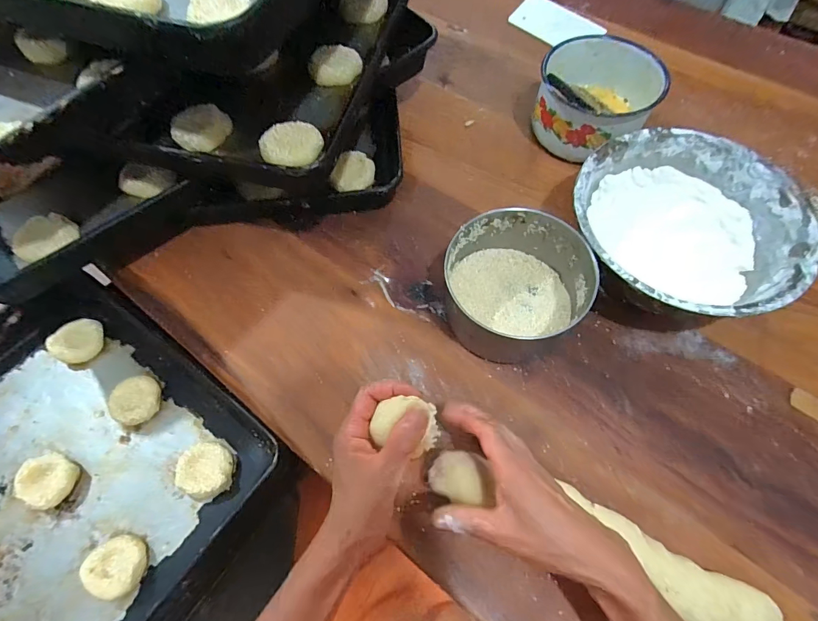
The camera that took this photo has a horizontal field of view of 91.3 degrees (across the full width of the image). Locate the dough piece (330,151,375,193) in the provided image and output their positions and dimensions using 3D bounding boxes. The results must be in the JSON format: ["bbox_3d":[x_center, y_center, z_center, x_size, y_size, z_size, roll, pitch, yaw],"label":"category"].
[{"bbox_3d":[-0.070,-0.176,0.520,0.049,0.021,0.065,12,65,8],"label":"dough piece"}]

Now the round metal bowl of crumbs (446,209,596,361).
[{"bbox_3d":[0.106,-0.026,0.406,0.130,0.079,0.126,-2,63,3],"label":"round metal bowl of crumbs"}]

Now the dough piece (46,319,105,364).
[{"bbox_3d":[-0.414,0.037,0.501,0.048,0.021,0.056,24,67,13],"label":"dough piece"}]

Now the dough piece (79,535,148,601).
[{"bbox_3d":[-0.285,0.249,0.387,0.048,0.019,0.052,-13,64,-4],"label":"dough piece"}]

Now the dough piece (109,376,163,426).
[{"bbox_3d":[-0.316,0.103,0.464,0.045,0.023,0.053,19,66,11],"label":"dough piece"}]

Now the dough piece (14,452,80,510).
[{"bbox_3d":[-0.382,0.179,0.425,0.049,0.027,0.044,23,67,13],"label":"dough piece"}]

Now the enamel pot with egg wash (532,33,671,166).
[{"bbox_3d":[0.234,-0.265,0.510,0.133,0.075,0.138,-1,64,2],"label":"enamel pot with egg wash"}]

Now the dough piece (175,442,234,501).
[{"bbox_3d":[-0.219,0.172,0.431,0.055,0.015,0.055,-2,64,2],"label":"dough piece"}]

